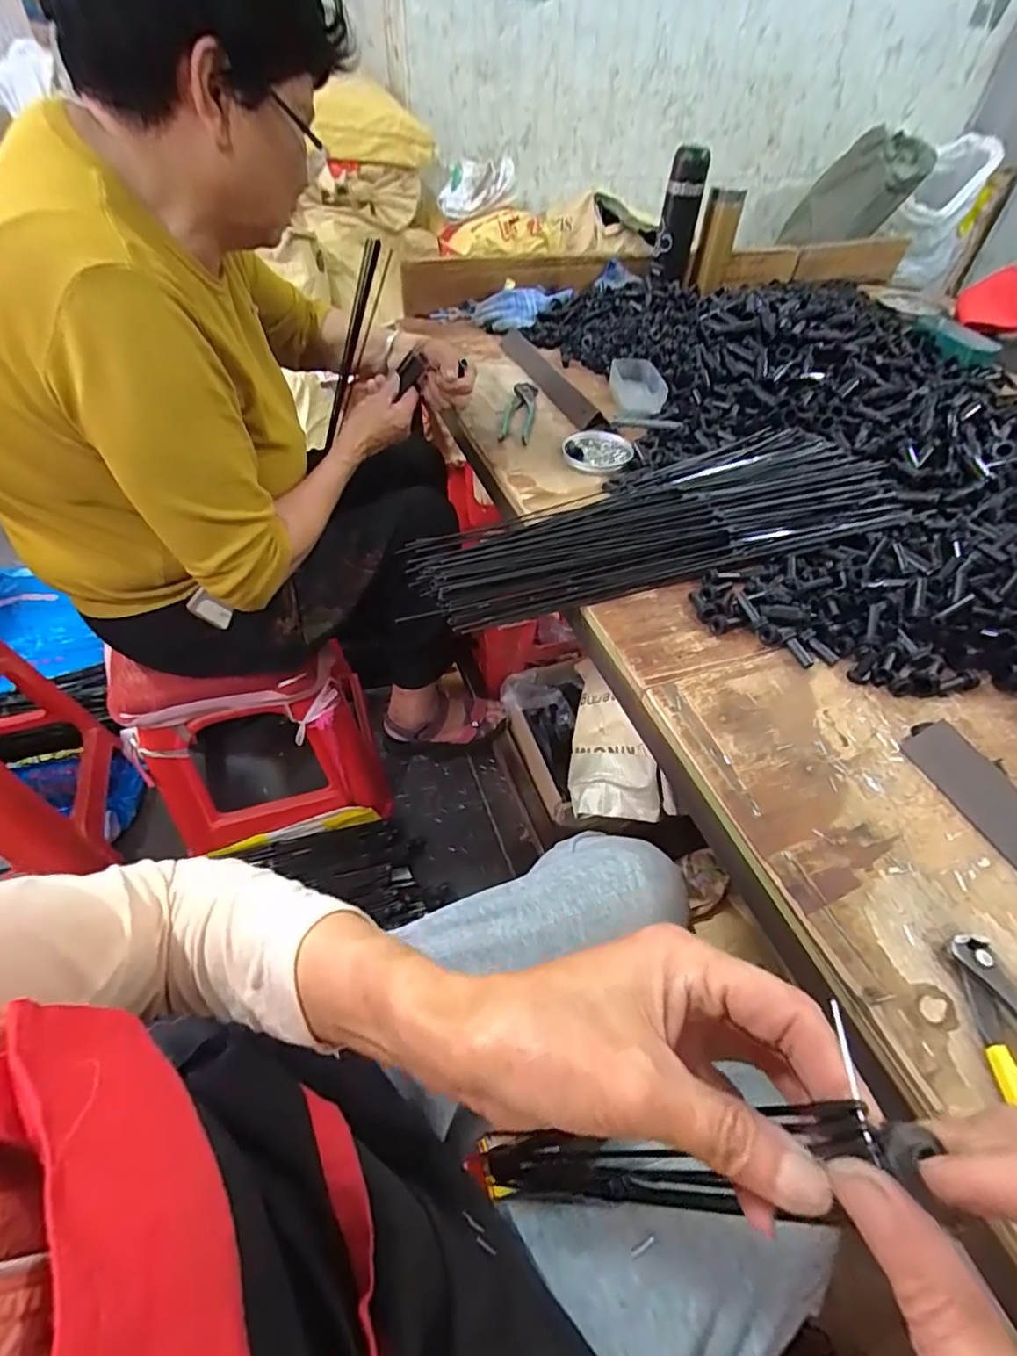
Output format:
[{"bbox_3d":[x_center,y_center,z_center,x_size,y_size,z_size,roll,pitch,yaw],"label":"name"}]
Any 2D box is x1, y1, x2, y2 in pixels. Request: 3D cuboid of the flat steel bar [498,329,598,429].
[{"bbox_3d":[0.056,-0.480,0.915,0.049,0.009,0.339,-16,52,-16],"label":"flat steel bar"}]

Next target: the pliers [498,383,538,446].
[{"bbox_3d":[0.016,-0.373,0.820,0.040,0.014,0.149,7,49,3],"label":"pliers"}]

